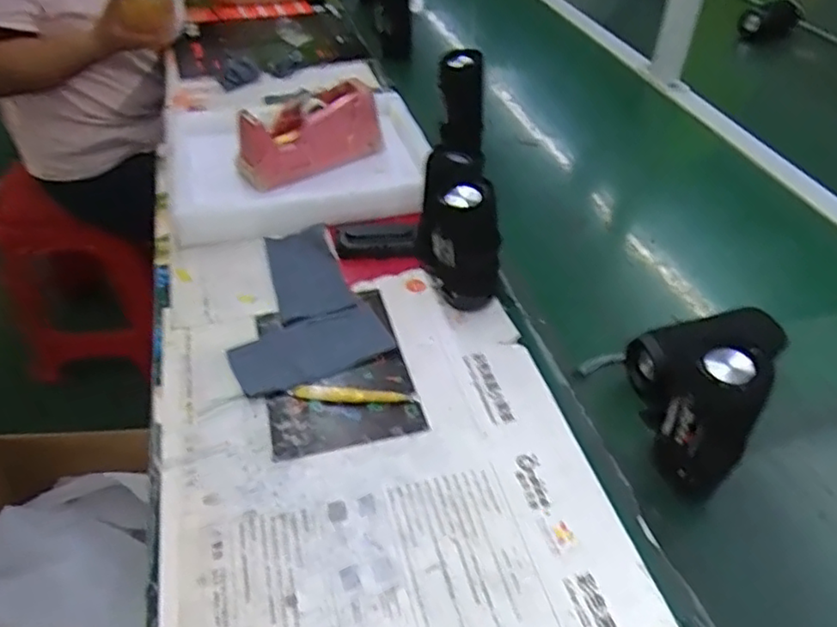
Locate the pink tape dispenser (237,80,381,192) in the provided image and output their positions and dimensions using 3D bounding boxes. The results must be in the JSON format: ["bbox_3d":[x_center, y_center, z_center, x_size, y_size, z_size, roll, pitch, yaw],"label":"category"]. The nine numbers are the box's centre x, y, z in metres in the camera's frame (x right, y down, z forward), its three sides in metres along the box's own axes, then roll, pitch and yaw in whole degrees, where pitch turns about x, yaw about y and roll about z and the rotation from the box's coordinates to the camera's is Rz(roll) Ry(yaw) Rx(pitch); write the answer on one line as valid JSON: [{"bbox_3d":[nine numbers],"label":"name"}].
[{"bbox_3d":[-0.153,-0.243,0.909,0.203,0.111,0.060,-26,48,-28],"label":"pink tape dispenser"}]

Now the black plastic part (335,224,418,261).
[{"bbox_3d":[-0.052,-0.092,0.811,0.101,0.017,0.054,-1,42,-4],"label":"black plastic part"}]

